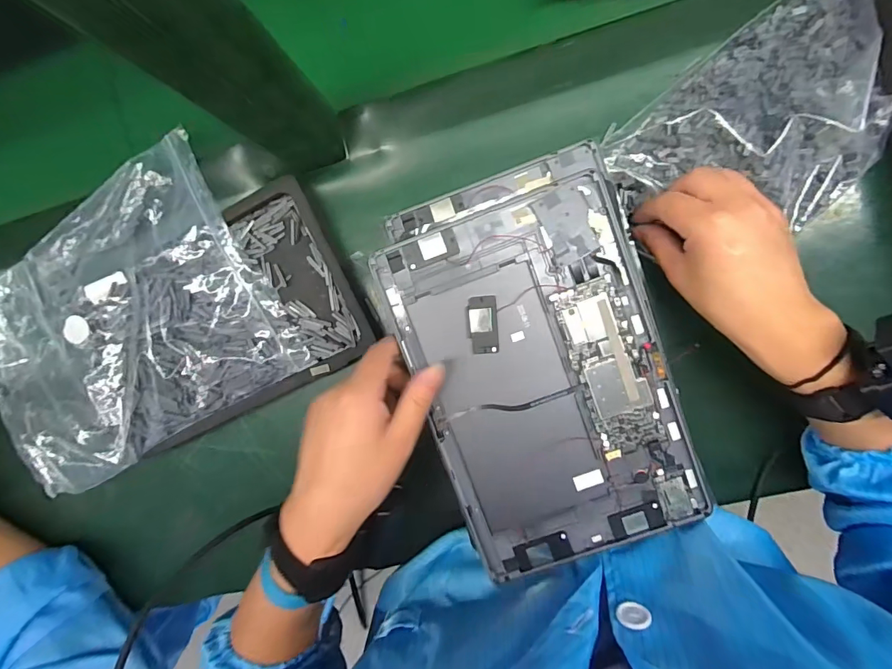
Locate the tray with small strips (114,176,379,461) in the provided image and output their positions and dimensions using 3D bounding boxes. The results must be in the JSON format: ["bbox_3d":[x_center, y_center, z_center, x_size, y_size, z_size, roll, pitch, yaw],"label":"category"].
[{"bbox_3d":[-0.186,-0.012,0.378,0.222,0.031,0.153,-25,90,8],"label":"tray with small strips"}]

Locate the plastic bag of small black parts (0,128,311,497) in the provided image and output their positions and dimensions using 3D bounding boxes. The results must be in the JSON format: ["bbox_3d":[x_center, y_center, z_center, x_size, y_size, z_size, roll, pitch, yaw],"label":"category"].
[{"bbox_3d":[-0.290,-0.004,0.389,0.283,0.027,0.215,-30,89,8],"label":"plastic bag of small black parts"}]

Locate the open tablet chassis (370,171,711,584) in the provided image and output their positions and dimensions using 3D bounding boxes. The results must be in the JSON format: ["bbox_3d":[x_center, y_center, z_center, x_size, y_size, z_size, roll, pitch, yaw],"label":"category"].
[{"bbox_3d":[0.069,0.035,0.318,0.165,0.010,0.248,-20,94,5],"label":"open tablet chassis"}]

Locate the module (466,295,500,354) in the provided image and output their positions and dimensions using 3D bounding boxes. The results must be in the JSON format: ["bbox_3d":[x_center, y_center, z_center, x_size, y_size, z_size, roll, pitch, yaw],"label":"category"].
[{"bbox_3d":[0.026,-0.006,0.314,0.021,0.005,0.040,-4,93,8],"label":"module"}]

